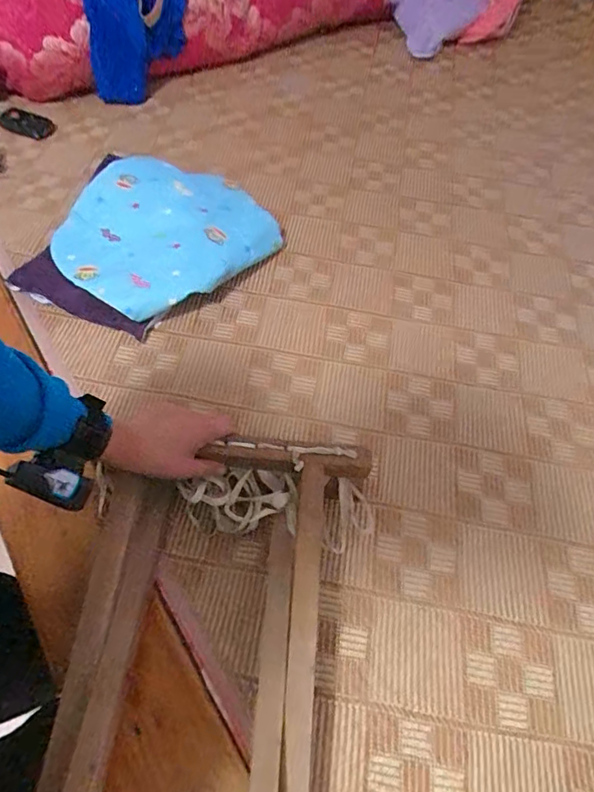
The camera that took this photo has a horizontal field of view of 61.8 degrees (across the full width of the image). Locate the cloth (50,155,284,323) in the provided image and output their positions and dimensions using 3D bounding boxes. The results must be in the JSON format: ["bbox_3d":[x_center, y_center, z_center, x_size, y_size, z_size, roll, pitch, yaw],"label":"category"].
[{"bbox_3d":[-0.232,-0.286,0.832,0.309,0.048,0.325,39,64,20],"label":"cloth"}]

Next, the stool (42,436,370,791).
[{"bbox_3d":[-0.102,0.274,0.469,0.325,0.098,0.492,4,57,1],"label":"stool"}]

